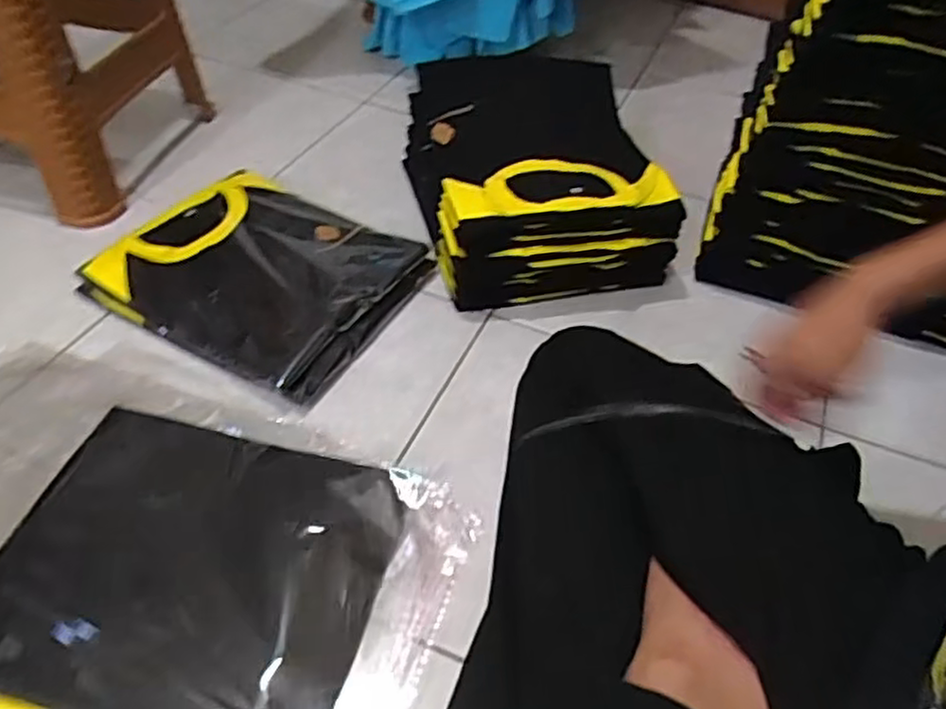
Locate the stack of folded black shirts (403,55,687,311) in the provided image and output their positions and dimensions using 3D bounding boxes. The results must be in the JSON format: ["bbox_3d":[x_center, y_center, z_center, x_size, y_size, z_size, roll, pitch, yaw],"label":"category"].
[{"bbox_3d":[0.075,-0.236,0.932,0.282,0.170,0.325,-9,49,-14],"label":"stack of folded black shirts"}]

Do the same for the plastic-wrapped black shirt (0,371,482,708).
[{"bbox_3d":[-0.214,0.178,0.593,0.384,0.041,0.336,15,48,8],"label":"plastic-wrapped black shirt"}]

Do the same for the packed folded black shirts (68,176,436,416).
[{"bbox_3d":[-0.248,-0.104,0.848,0.320,0.045,0.275,23,49,16],"label":"packed folded black shirts"}]

